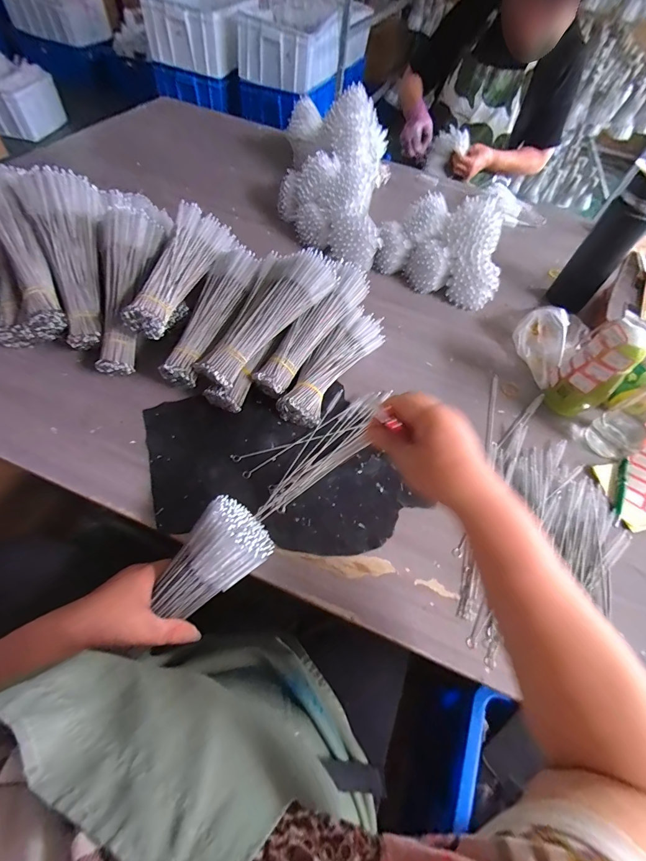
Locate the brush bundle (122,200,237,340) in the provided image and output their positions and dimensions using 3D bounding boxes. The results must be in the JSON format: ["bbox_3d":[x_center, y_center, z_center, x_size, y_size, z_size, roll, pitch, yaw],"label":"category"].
[{"bbox_3d":[-0.205,-0.238,0.516,0.078,0.059,0.248,13,58,2],"label":"brush bundle"}]

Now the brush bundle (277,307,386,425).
[{"bbox_3d":[0.017,-0.104,0.557,0.067,0.051,0.239,31,60,13],"label":"brush bundle"}]

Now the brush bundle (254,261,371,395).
[{"bbox_3d":[-0.014,-0.156,0.542,0.052,0.052,0.241,36,78,17],"label":"brush bundle"}]

